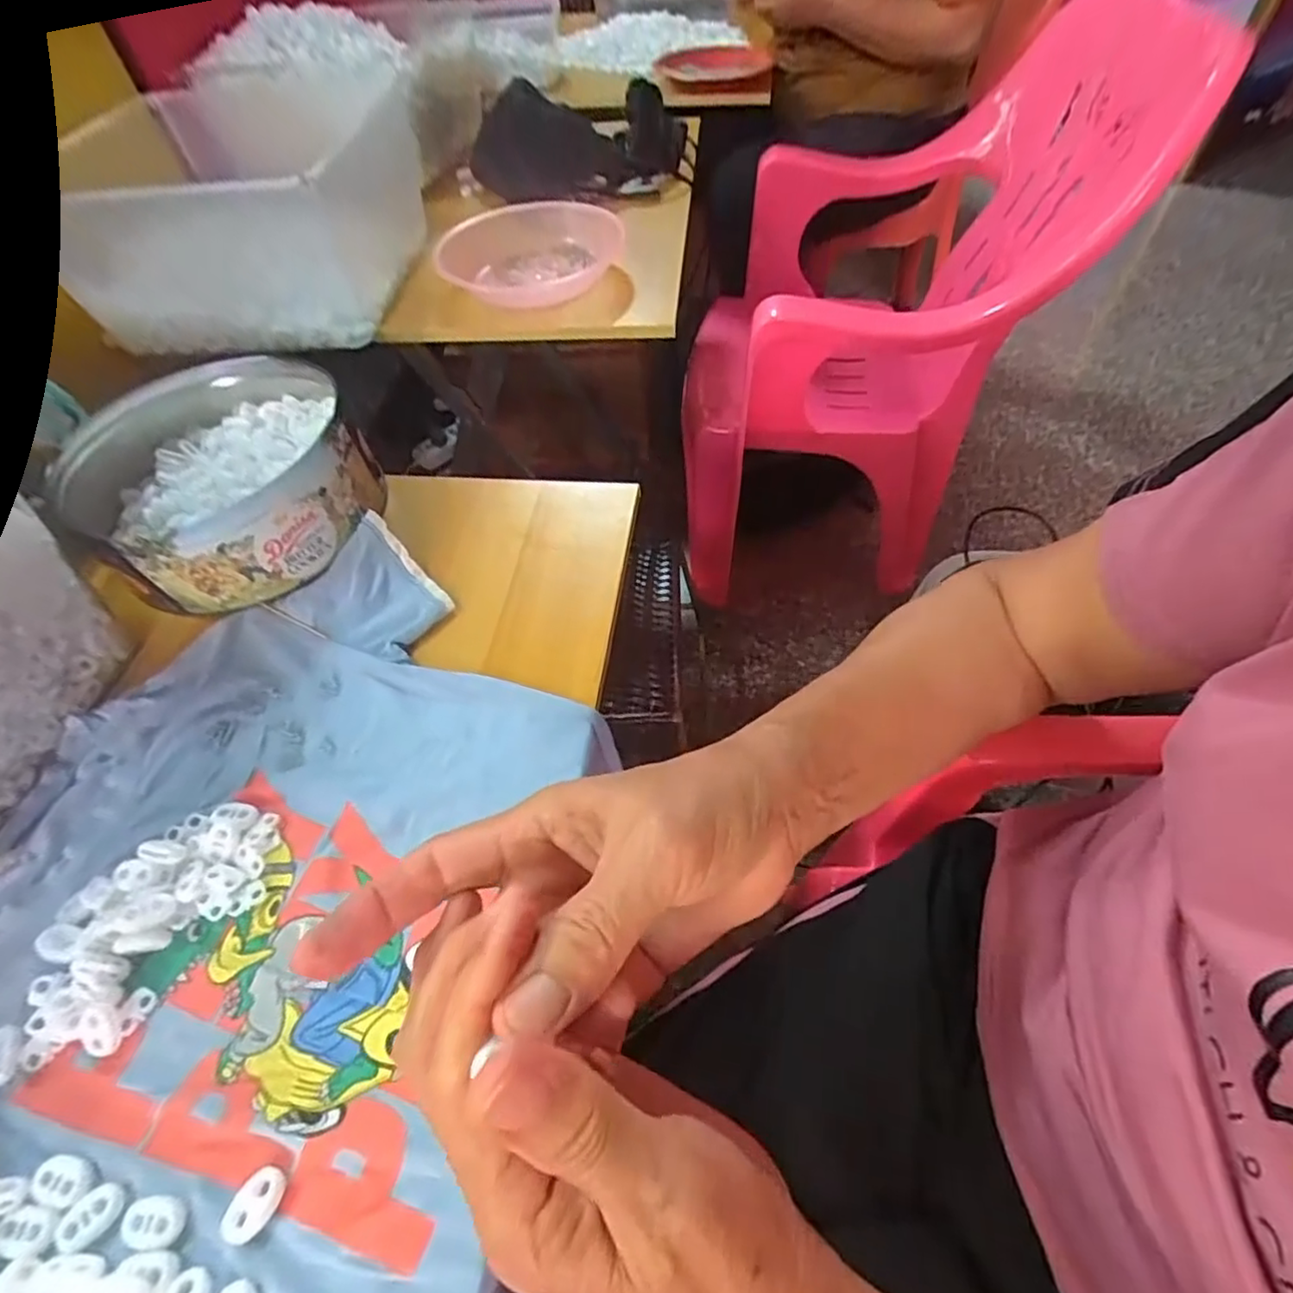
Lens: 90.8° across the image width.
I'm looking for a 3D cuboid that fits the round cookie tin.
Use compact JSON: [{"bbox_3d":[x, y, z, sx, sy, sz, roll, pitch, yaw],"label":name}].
[{"bbox_3d":[-0.301,-0.126,0.460,0.190,0.066,0.206,-21,56,-12],"label":"round cookie tin"}]

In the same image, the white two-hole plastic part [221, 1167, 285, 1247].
[{"bbox_3d":[-0.149,0.211,0.242,0.016,0.006,0.022,27,60,21],"label":"white two-hole plastic part"}]

